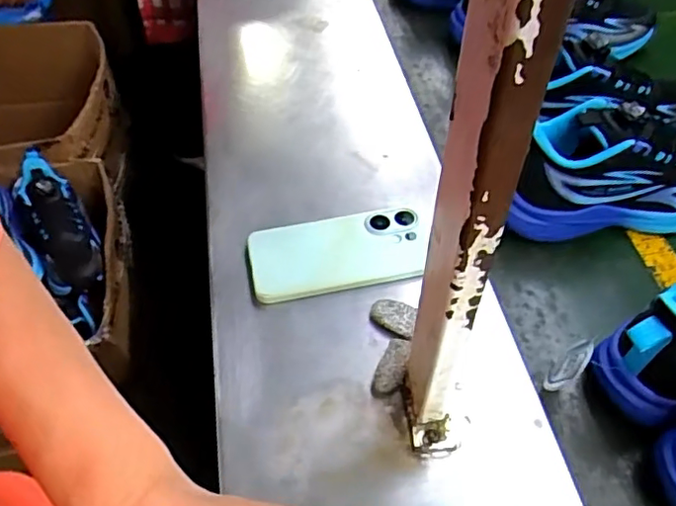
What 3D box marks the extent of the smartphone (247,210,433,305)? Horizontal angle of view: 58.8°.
[{"bbox_3d":[0.004,-0.002,0.534,0.162,0.012,0.079,-9,56,-9],"label":"smartphone"}]

